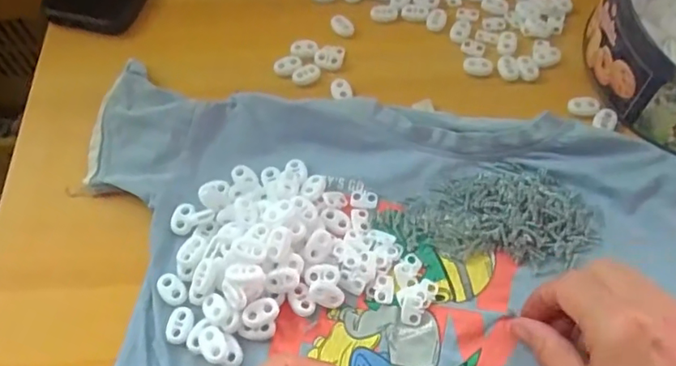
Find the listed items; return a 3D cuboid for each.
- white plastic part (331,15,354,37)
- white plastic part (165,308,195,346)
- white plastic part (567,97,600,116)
[{"bbox_3d":[0.004,-0.130,0.465,0.015,0.004,0.022,-35,66,-15],"label":"white plastic part"},{"bbox_3d":[-0.098,0.087,0.347,0.016,0.004,0.022,14,64,10],"label":"white plastic part"},{"bbox_3d":[0.184,-0.057,0.420,0.022,0.006,0.014,2,63,4],"label":"white plastic part"}]

